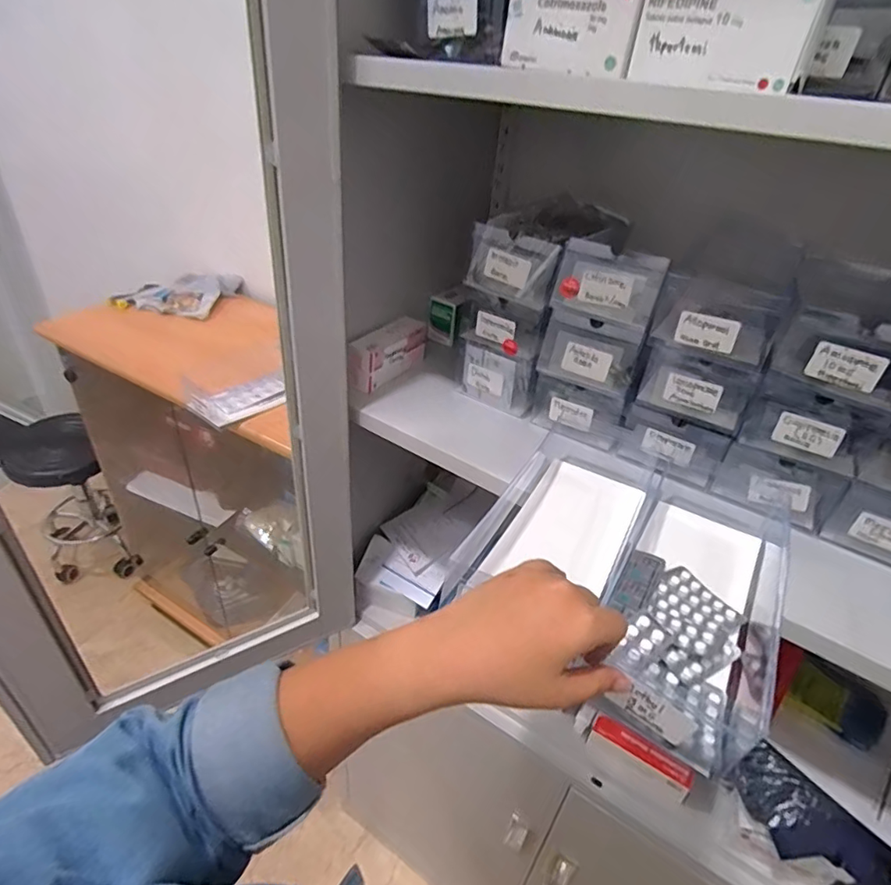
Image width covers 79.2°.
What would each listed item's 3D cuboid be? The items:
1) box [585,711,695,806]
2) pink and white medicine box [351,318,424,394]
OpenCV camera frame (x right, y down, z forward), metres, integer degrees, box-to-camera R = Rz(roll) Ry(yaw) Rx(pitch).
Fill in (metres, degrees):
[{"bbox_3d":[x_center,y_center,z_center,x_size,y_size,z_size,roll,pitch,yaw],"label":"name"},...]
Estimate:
[{"bbox_3d":[0.240,0.388,0.667,0.120,0.038,0.034,26,41,27],"label":"box"},{"bbox_3d":[-0.069,-0.112,0.673,0.027,0.062,0.123,23,39,23],"label":"pink and white medicine box"}]

